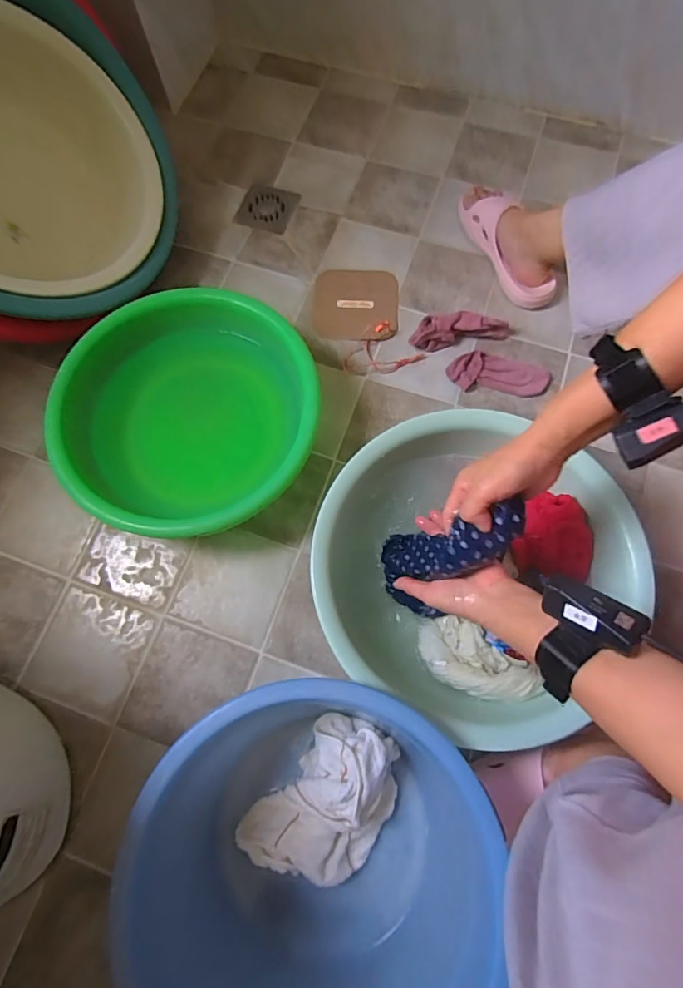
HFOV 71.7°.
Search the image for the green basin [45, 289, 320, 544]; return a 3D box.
[{"bbox_3d":[-0.209,-0.106,0.686,0.344,0.124,0.344,0,73,1],"label":"green basin"}]

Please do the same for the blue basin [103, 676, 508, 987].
[{"bbox_3d":[-0.037,0.393,0.510,0.348,0.167,0.350,0,73,1],"label":"blue basin"}]

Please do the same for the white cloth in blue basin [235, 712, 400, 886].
[{"bbox_3d":[-0.013,0.371,0.562,0.139,0.070,0.202,38,78,11],"label":"white cloth in blue basin"}]

